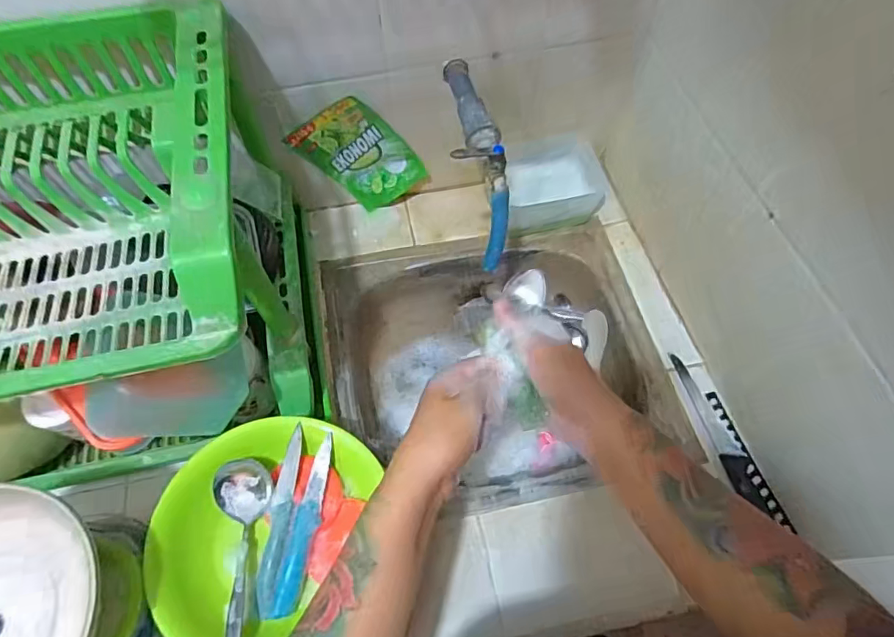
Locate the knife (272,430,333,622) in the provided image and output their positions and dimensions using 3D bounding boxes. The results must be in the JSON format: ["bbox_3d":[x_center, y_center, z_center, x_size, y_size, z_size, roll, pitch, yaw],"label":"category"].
[{"bbox_3d":[-0.140,0.203,0.506,0.024,0.022,0.164,10,62,5],"label":"knife"}]

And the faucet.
[{"bbox_3d":[0.028,-0.200,0.591,0.056,0.110,0.265,-11,77,-6],"label":"faucet"}]

